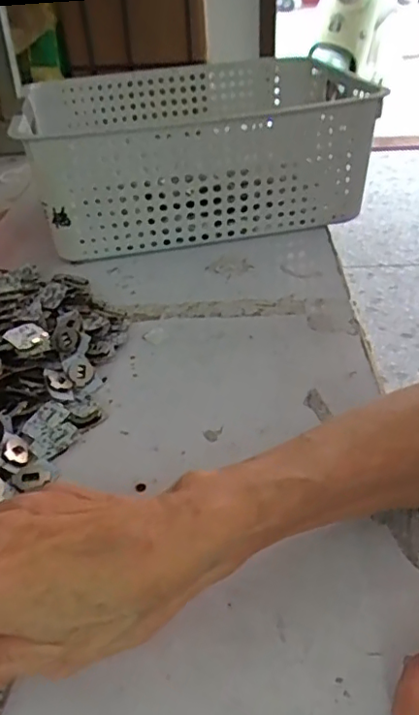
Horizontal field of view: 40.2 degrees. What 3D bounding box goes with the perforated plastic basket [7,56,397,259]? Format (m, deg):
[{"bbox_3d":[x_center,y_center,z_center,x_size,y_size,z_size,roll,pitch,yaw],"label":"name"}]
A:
[{"bbox_3d":[-0.016,-0.229,0.636,0.341,0.124,0.276,-14,36,-13],"label":"perforated plastic basket"}]

